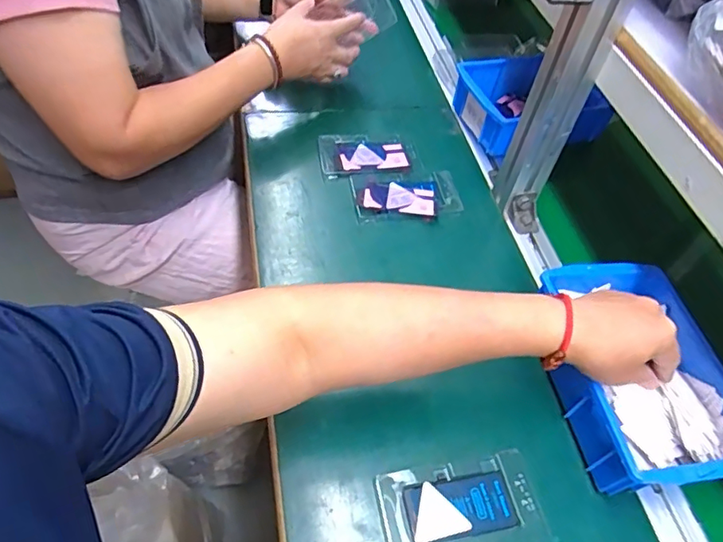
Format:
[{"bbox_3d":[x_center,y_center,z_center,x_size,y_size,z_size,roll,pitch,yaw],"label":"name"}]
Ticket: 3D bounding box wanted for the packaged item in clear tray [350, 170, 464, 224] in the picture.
[{"bbox_3d":[0.056,-0.091,0.636,0.128,0.010,0.079,-7,54,-10],"label":"packaged item in clear tray"}]

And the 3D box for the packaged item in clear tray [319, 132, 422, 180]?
[{"bbox_3d":[0.010,-0.150,0.676,0.125,0.009,0.076,-5,53,-9],"label":"packaged item in clear tray"}]

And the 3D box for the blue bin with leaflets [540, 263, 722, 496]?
[{"bbox_3d":[0.253,0.092,0.484,0.141,0.063,0.203,-6,53,-9],"label":"blue bin with leaflets"}]

